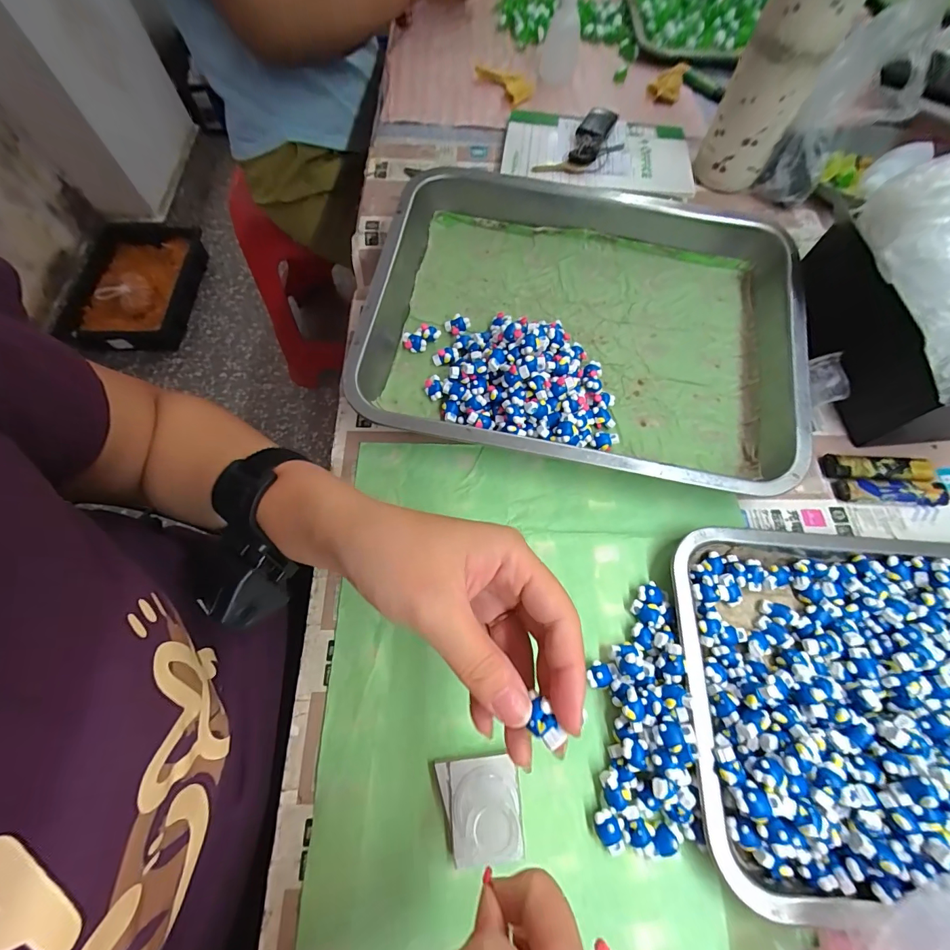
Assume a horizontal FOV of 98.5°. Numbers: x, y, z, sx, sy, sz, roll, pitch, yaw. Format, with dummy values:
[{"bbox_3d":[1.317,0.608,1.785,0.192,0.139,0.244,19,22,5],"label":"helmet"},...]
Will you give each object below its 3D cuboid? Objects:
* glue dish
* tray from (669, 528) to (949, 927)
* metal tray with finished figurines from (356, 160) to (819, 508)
[{"bbox_3d":[0.003,0.193,0.237,0.044,0.009,0.049,-5,67,-4],"label":"glue dish"},{"bbox_3d":[0.283,0.140,0.254,0.301,0.041,0.205,4,67,-1],"label":"tray"},{"bbox_3d":[0.087,-0.136,0.357,0.352,0.054,0.283,11,67,3],"label":"metal tray with finished figurines"}]

